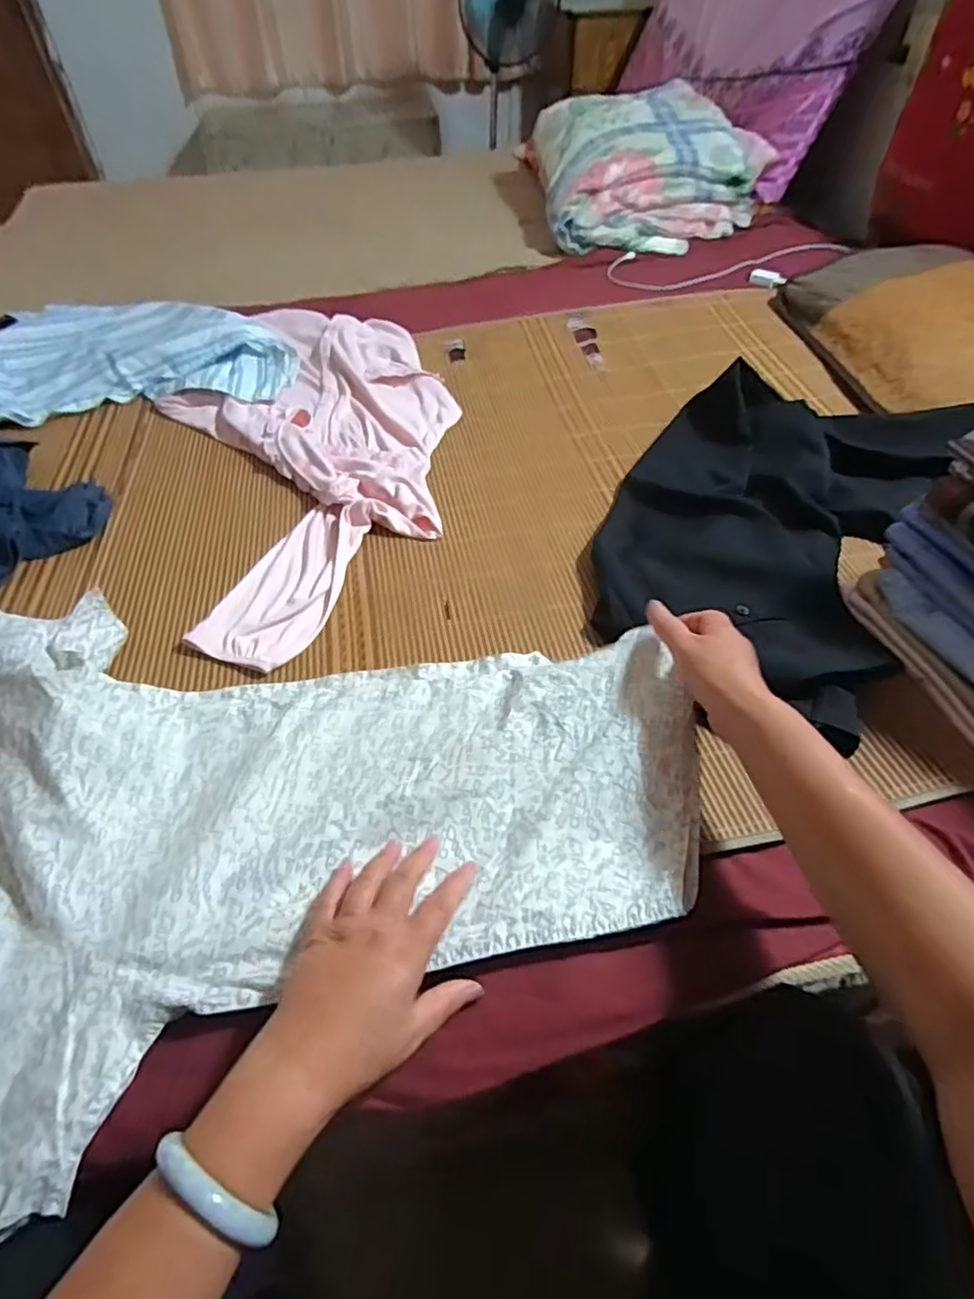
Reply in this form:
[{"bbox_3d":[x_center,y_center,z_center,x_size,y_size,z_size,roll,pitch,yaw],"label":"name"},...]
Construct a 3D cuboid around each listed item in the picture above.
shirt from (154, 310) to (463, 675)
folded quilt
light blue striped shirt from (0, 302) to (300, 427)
[{"bbox_3d":[-0.229,-0.299,0.893,0.408,0.038,0.762,-17,51,-15],"label":"shirt"},{"bbox_3d":[0.356,-1.056,1.413,0.492,0.217,0.406,-9,50,-6],"label":"folded quilt"},{"bbox_3d":[-0.606,-0.446,0.984,0.591,0.054,0.355,-10,50,-6],"label":"light blue striped shirt"}]

